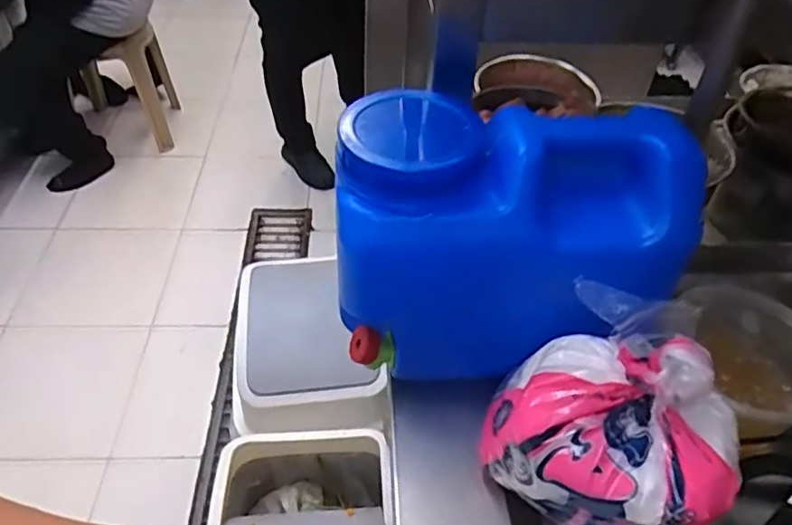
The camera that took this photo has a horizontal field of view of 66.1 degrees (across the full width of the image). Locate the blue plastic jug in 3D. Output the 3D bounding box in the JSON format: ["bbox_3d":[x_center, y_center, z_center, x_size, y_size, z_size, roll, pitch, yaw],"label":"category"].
[{"bbox_3d":[0.103,-0.021,0.564,0.309,0.226,0.138,3,45,1],"label":"blue plastic jug"}]

